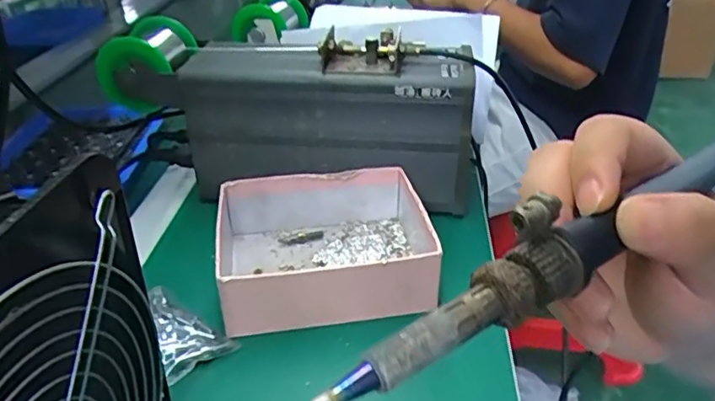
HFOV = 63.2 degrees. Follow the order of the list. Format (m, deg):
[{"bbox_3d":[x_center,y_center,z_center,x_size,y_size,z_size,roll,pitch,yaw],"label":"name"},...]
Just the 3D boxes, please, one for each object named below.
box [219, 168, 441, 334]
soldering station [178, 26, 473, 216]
[{"bbox_3d":[-0.026,0.034,0.473,0.164,0.055,0.138,-7,33,-5],"label":"box"},{"bbox_3d":[-0.029,-0.073,0.552,0.261,0.153,0.109,-4,33,0],"label":"soldering station"}]

